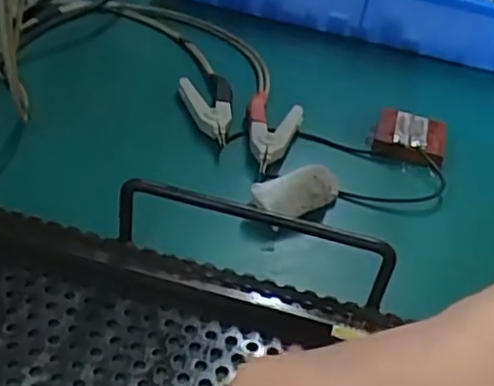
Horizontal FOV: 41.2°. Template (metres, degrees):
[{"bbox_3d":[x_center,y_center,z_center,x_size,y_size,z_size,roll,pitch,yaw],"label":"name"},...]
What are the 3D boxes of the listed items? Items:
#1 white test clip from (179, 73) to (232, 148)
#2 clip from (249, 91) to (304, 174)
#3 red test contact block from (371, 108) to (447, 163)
[{"bbox_3d":[-0.028,-0.063,0.468,0.036,0.013,0.095,1,39,-11],"label":"white test clip"},{"bbox_3d":[0.018,-0.042,0.447,0.037,0.013,0.088,9,38,-1],"label":"clip"},{"bbox_3d":[0.116,-0.041,0.472,0.049,0.016,0.050,18,39,10],"label":"red test contact block"}]

